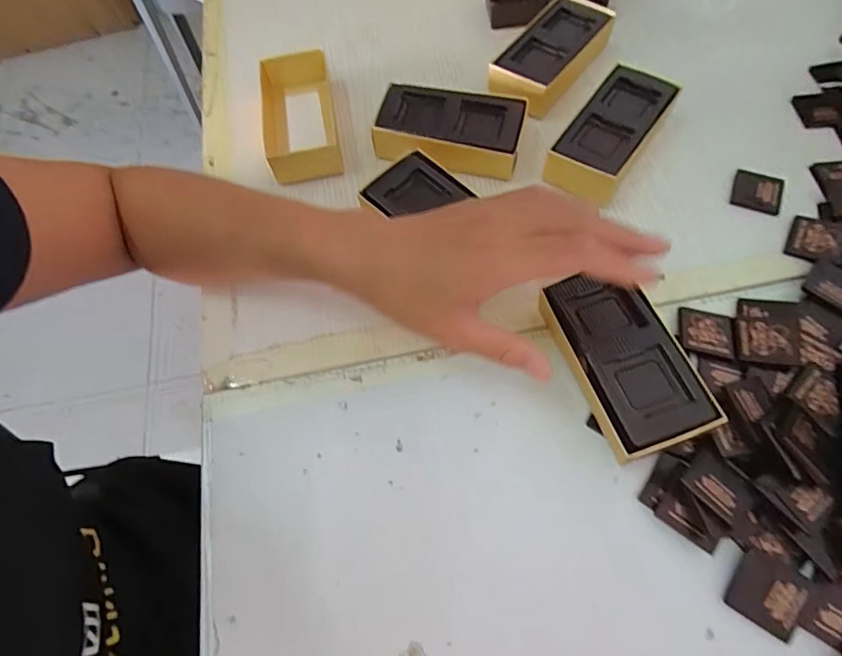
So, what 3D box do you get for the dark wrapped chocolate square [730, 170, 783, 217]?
[{"bbox_3d":[0.251,-0.102,0.351,0.033,0.004,0.034,22,69,13],"label":"dark wrapped chocolate square"}]

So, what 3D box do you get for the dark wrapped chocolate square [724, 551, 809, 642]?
[{"bbox_3d":[0.181,0.139,0.247,0.032,0.004,0.032,31,71,16],"label":"dark wrapped chocolate square"}]

